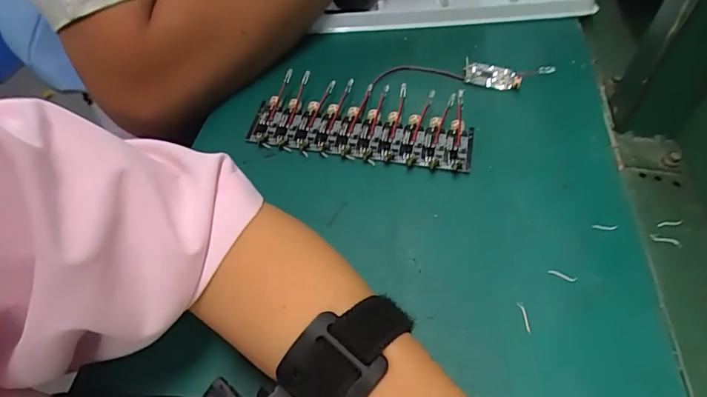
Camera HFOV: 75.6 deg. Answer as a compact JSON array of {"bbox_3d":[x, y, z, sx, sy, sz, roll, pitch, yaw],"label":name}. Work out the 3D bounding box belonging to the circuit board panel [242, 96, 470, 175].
[{"bbox_3d":[0.004,-0.049,0.334,0.161,0.007,0.042,9,51,8],"label":"circuit board panel"}]

